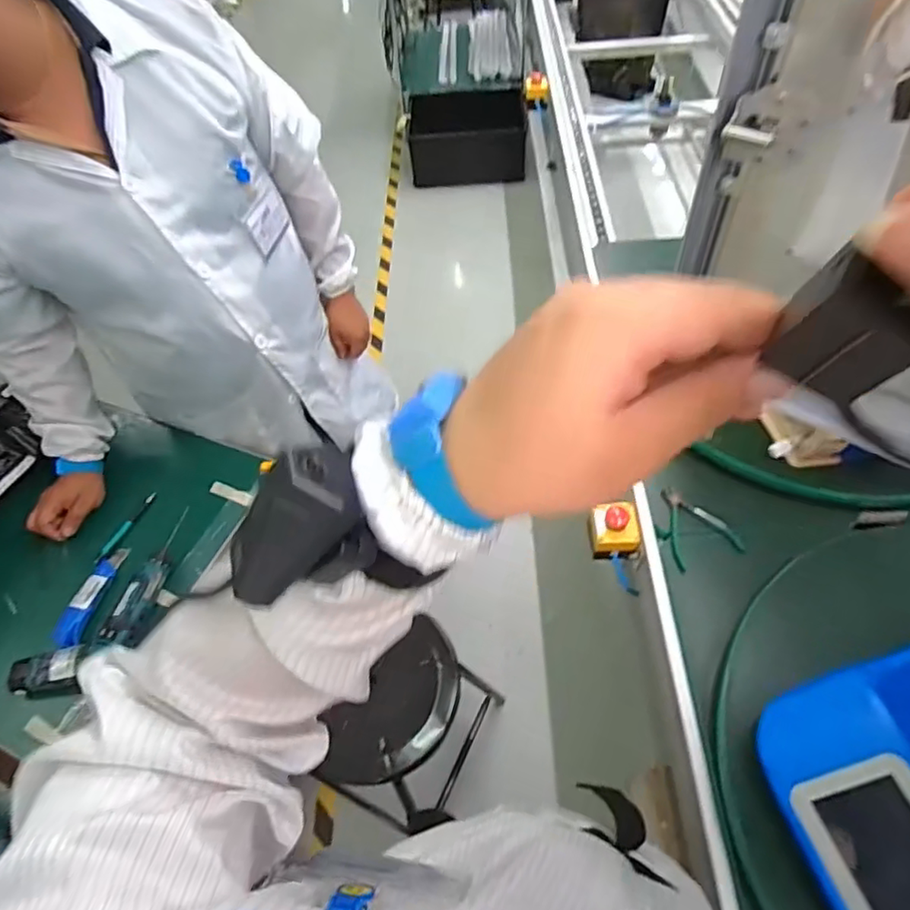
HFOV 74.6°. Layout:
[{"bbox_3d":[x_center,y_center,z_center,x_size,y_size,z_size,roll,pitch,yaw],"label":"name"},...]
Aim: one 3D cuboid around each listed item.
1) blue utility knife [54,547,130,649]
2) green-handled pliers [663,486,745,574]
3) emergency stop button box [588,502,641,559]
[{"bbox_3d":[-0.519,0.197,0.847,0.042,0.026,0.152,3,54,6],"label":"blue utility knife"},{"bbox_3d":[0.390,0.115,0.989,0.106,0.028,0.138,-16,54,-8],"label":"green-handled pliers"},{"bbox_3d":[0.273,0.129,1.037,0.080,0.064,0.086,-1,54,3],"label":"emergency stop button box"}]

